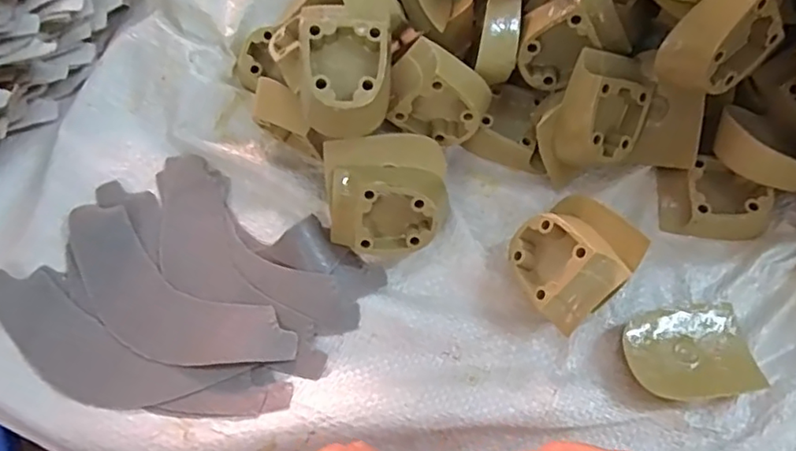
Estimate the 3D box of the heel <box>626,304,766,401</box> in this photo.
[{"bbox_3d":[0.130,0.057,0.261,0.050,0.014,0.041,-10,69,-3],"label":"heel"}]

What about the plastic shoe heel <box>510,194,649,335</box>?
[{"bbox_3d":[0.078,0.016,0.267,0.053,0.042,0.048,-37,73,-12],"label":"plastic shoe heel"}]

